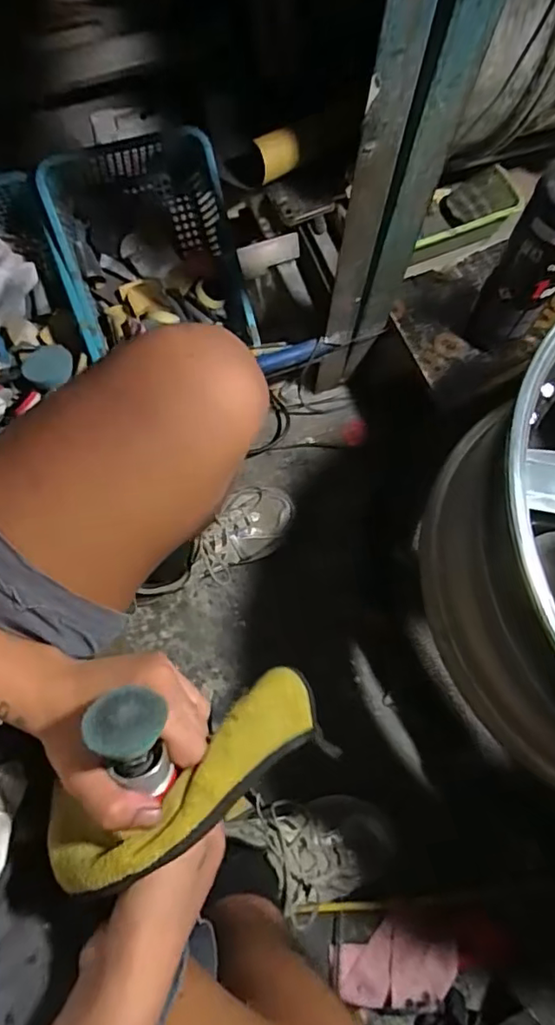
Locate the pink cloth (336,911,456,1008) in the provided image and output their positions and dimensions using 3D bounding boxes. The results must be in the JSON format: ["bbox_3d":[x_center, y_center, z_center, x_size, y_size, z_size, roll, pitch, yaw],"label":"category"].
[{"bbox_3d":[0.145,0.552,0.674,0.144,0.036,0.077,-8,73,-5],"label":"pink cloth"}]

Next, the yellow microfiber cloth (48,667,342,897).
[{"bbox_3d":[-0.047,0.180,0.386,0.212,0.099,0.072,-22,72,-41],"label":"yellow microfiber cloth"}]

